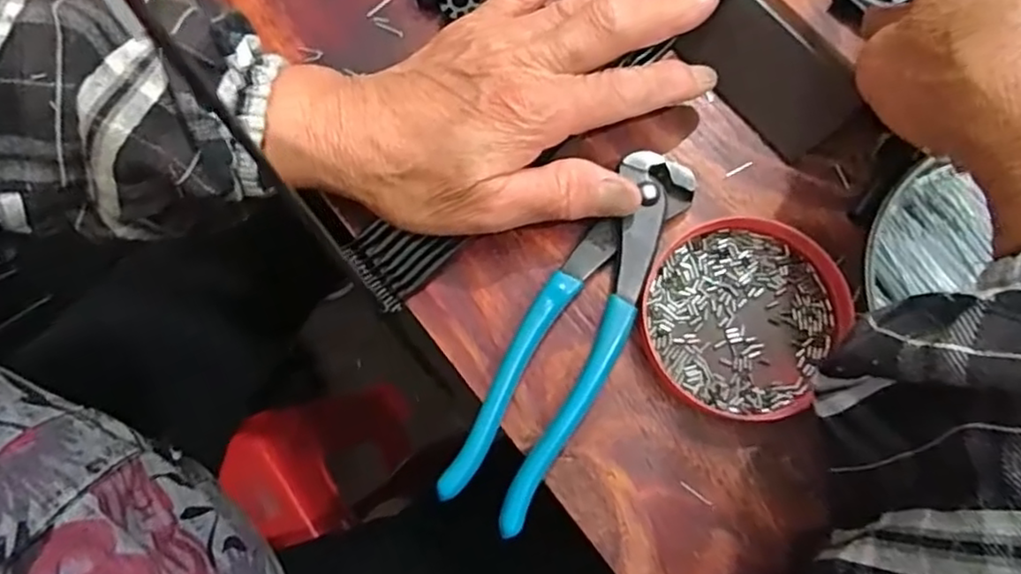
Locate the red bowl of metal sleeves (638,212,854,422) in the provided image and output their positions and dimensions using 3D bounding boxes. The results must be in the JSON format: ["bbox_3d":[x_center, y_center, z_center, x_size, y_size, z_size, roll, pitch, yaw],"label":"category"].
[{"bbox_3d":[0.095,0.011,0.273,0.076,0.015,0.082,0,76,1],"label":"red bowl of metal sleeves"}]

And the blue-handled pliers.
[{"bbox_3d":[0.026,0.017,0.272,0.040,0.014,0.160,30,81,8],"label":"blue-handled pliers"}]

